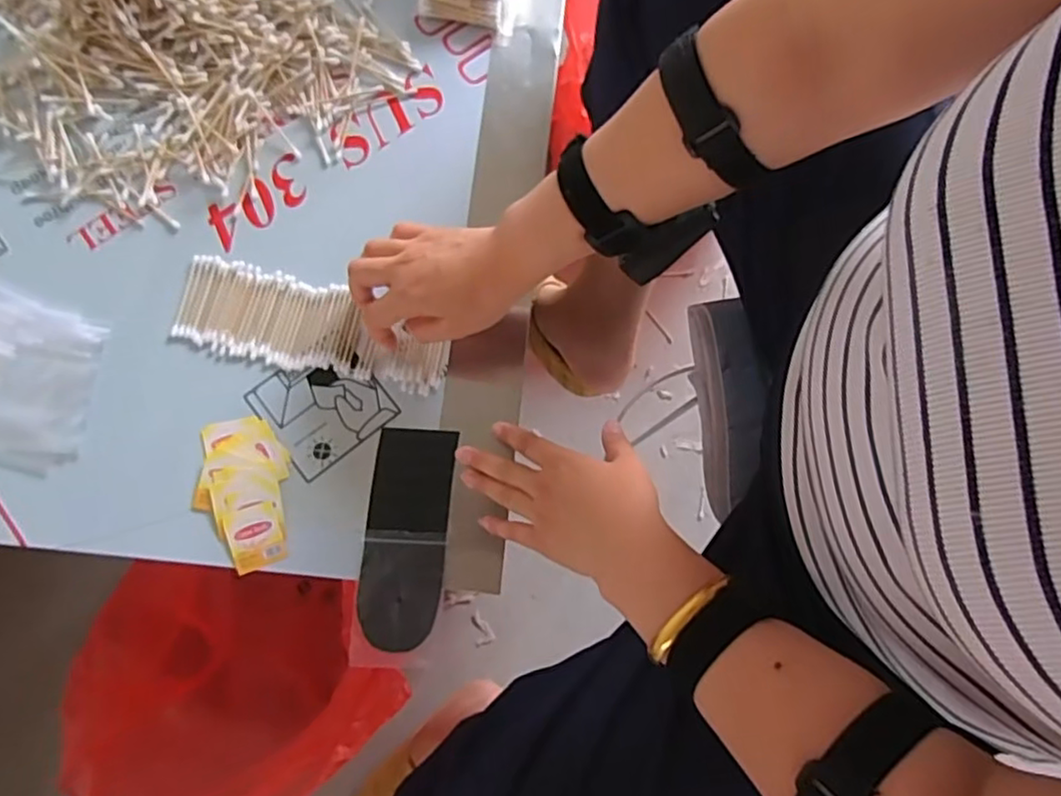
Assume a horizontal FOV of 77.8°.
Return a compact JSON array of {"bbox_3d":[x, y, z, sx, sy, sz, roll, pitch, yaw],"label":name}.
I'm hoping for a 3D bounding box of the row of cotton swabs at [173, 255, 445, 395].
[{"bbox_3d":[-0.180,-0.056,0.541,0.222,0.005,0.075,18,80,1],"label":"row of cotton swabs"}]

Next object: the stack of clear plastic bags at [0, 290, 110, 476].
[{"bbox_3d":[-0.417,-0.016,0.513,0.144,0.013,0.131,15,78,1],"label":"stack of clear plastic bags"}]

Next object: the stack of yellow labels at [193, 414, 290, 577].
[{"bbox_3d":[-0.223,0.073,0.508,0.066,0.004,0.114,-3,79,-3],"label":"stack of yellow labels"}]

